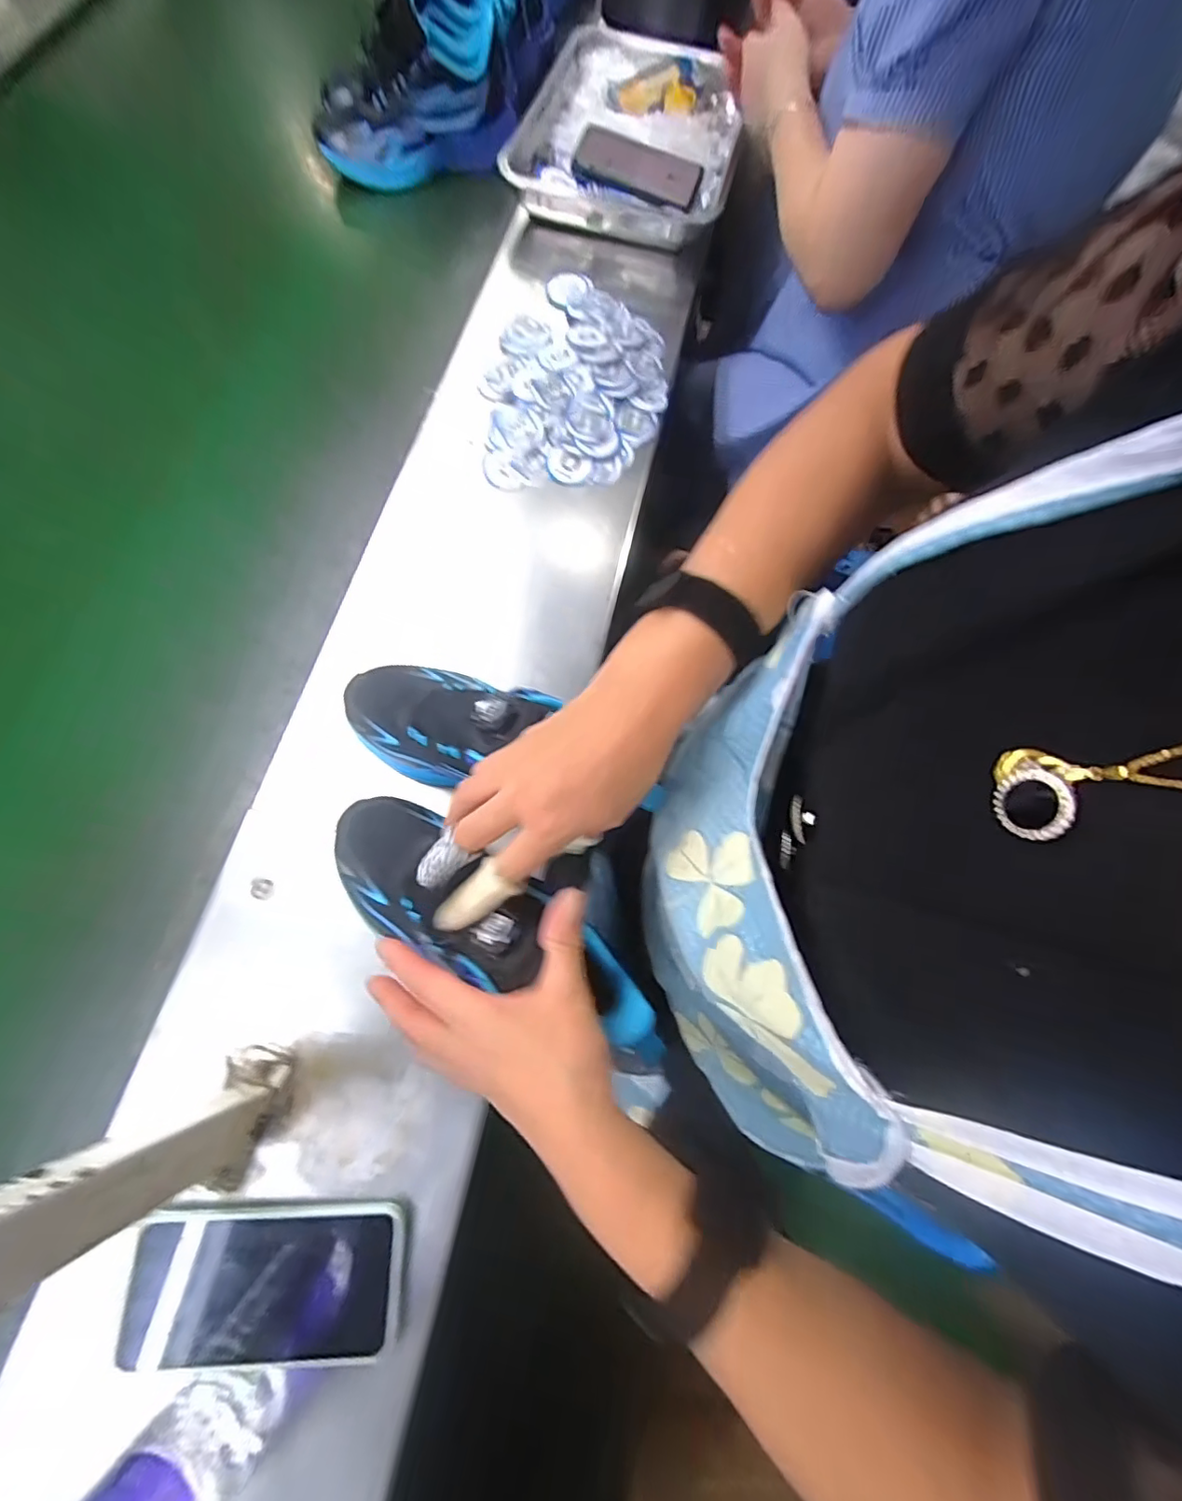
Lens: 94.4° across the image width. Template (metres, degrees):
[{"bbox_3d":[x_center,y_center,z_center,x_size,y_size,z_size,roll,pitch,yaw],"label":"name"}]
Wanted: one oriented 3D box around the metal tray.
[{"bbox_3d":[0.045,-0.746,0.665,0.252,0.043,0.320,12,71,3],"label":"metal tray"}]

